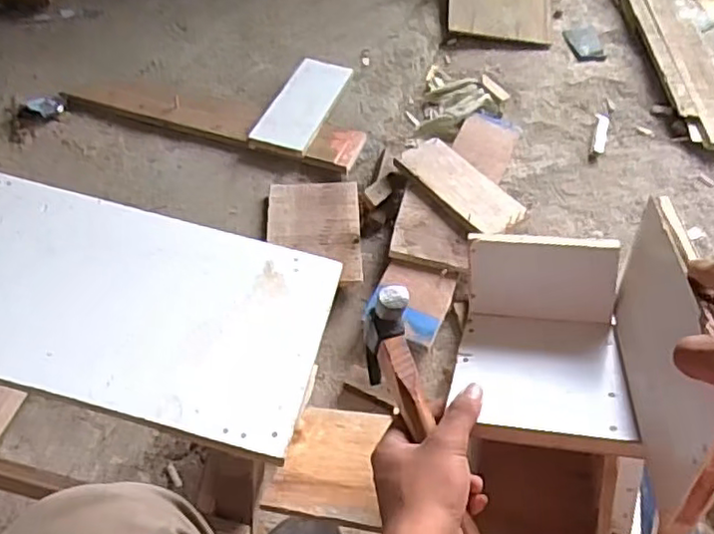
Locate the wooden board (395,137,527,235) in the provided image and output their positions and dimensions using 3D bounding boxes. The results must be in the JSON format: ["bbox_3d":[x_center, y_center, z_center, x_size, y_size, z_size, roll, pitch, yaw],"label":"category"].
[{"bbox_3d":[0.169,-0.136,1.054,0.112,0.015,0.221,-31,57,-25],"label":"wooden board"}]

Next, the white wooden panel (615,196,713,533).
[{"bbox_3d":[0.204,0.054,0.417,0.018,0.109,0.226,12,39,6],"label":"white wooden panel"}]

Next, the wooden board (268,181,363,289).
[{"bbox_3d":[-0.067,-0.058,0.996,0.142,0.017,0.197,0,52,-3],"label":"wooden board"}]

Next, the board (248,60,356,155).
[{"bbox_3d":[-0.099,-0.300,1.171,0.107,0.009,0.253,15,54,11],"label":"board"}]

